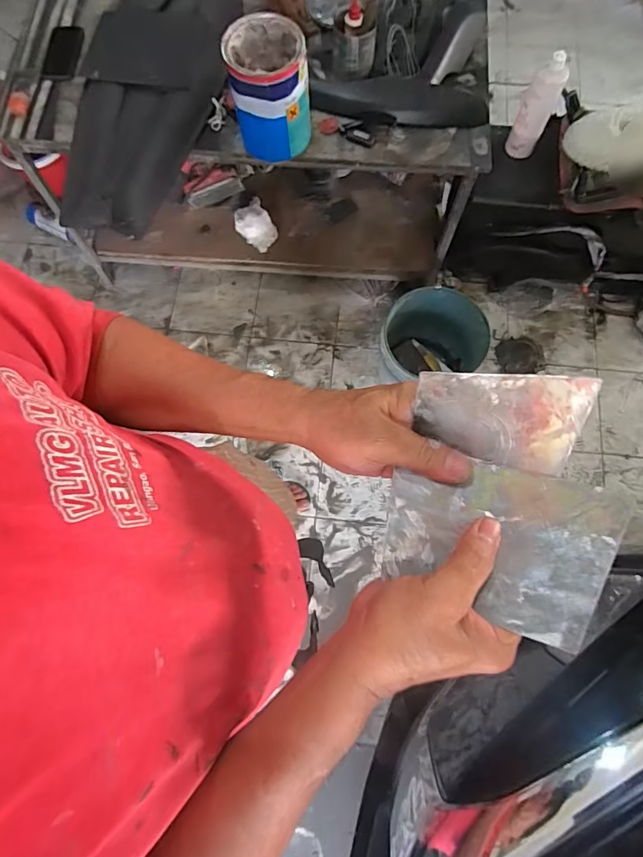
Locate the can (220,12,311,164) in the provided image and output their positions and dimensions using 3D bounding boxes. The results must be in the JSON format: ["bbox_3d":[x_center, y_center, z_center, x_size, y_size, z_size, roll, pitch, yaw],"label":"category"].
[{"bbox_3d":[-0.107,-0.706,0.956,0.154,0.205,0.151,0,74,1],"label":"can"}]

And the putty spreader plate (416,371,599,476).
[{"bbox_3d":[0.109,-0.004,0.286,0.098,0.068,0.004,8,39,24],"label":"putty spreader plate"}]

